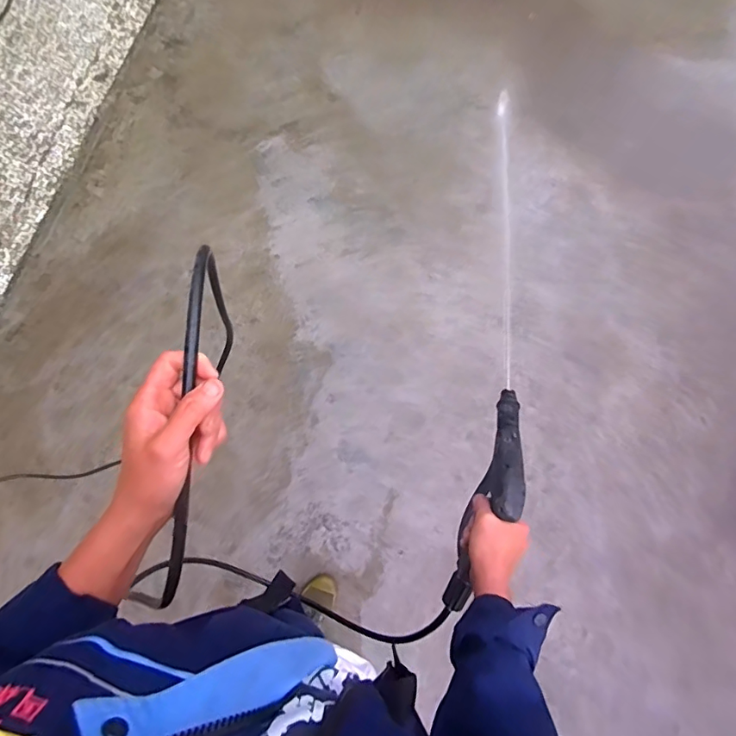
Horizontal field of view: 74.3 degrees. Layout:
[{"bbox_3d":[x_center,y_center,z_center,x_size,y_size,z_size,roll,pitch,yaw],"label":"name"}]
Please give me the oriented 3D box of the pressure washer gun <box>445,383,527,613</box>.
[{"bbox_3d":[0.176,0.169,0.674,0.044,0.139,0.326,20,74,5],"label":"pressure washer gun"}]

